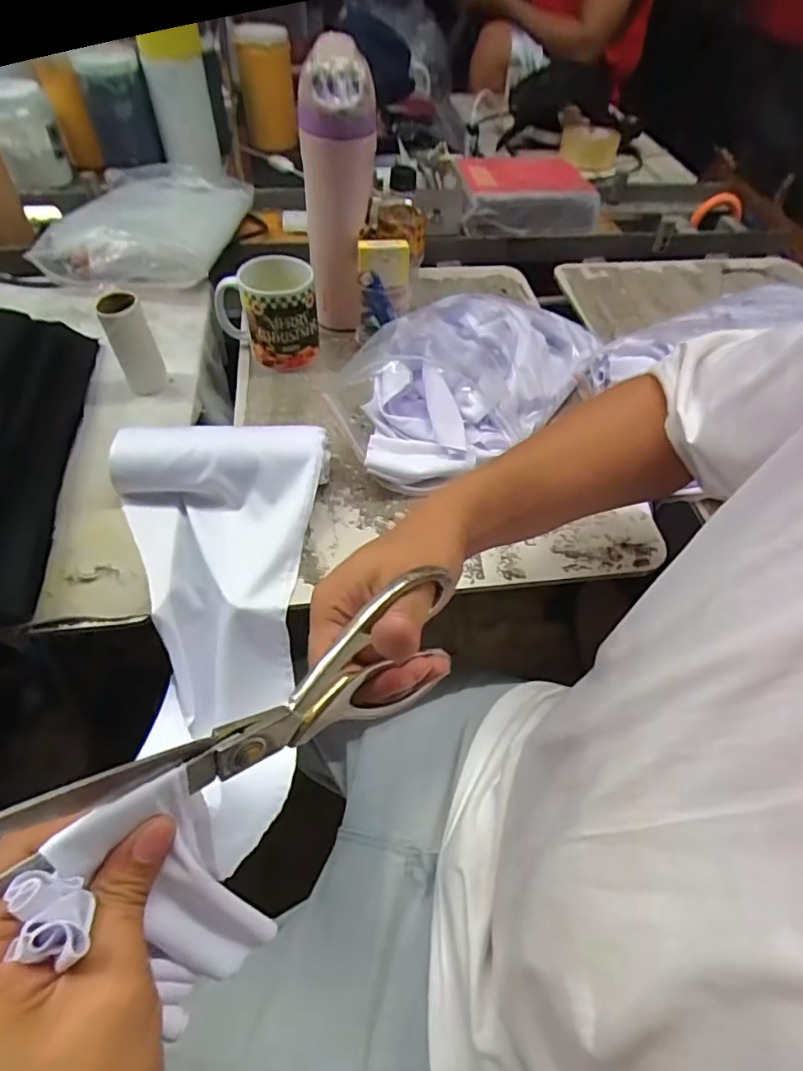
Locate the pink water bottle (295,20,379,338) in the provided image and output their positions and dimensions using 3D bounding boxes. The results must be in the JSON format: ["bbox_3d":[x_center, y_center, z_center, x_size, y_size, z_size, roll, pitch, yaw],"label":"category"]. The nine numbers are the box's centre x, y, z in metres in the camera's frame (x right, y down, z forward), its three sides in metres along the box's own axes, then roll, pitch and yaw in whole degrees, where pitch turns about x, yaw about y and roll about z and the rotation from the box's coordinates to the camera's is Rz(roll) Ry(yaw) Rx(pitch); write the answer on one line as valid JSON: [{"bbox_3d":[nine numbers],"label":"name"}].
[{"bbox_3d":[-0.070,-0.371,0.618,0.077,0.274,0.060,0,52,-3],"label":"pink water bottle"}]

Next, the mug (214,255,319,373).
[{"bbox_3d":[-0.157,-0.262,0.644,0.106,0.095,0.100,-12,54,-12],"label":"mug"}]

